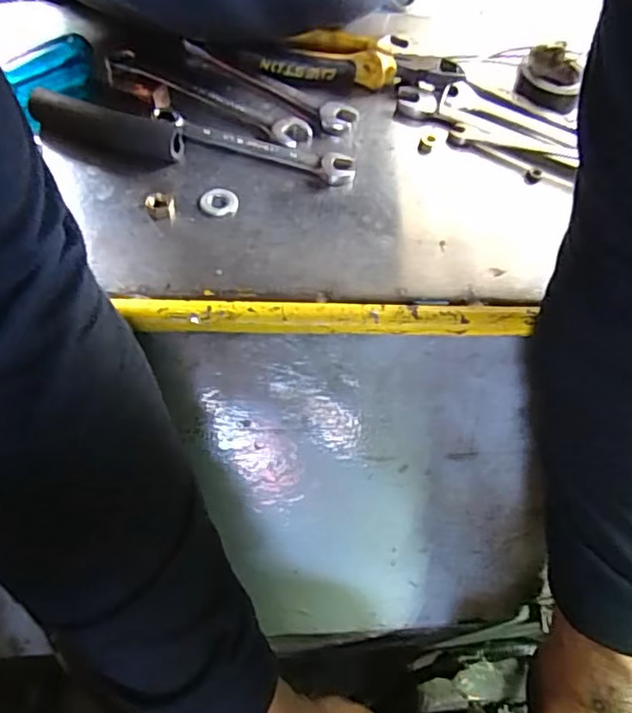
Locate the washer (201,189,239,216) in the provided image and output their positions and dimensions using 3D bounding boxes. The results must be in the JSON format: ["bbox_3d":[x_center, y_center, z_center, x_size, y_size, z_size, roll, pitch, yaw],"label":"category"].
[{"bbox_3d":[-0.057,-0.091,0.338,0.021,0.004,0.021,-17,61,-14],"label":"washer"}]

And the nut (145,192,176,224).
[{"bbox_3d":[-0.088,-0.084,0.327,0.016,0.009,0.014,-11,60,-11],"label":"nut"}]

